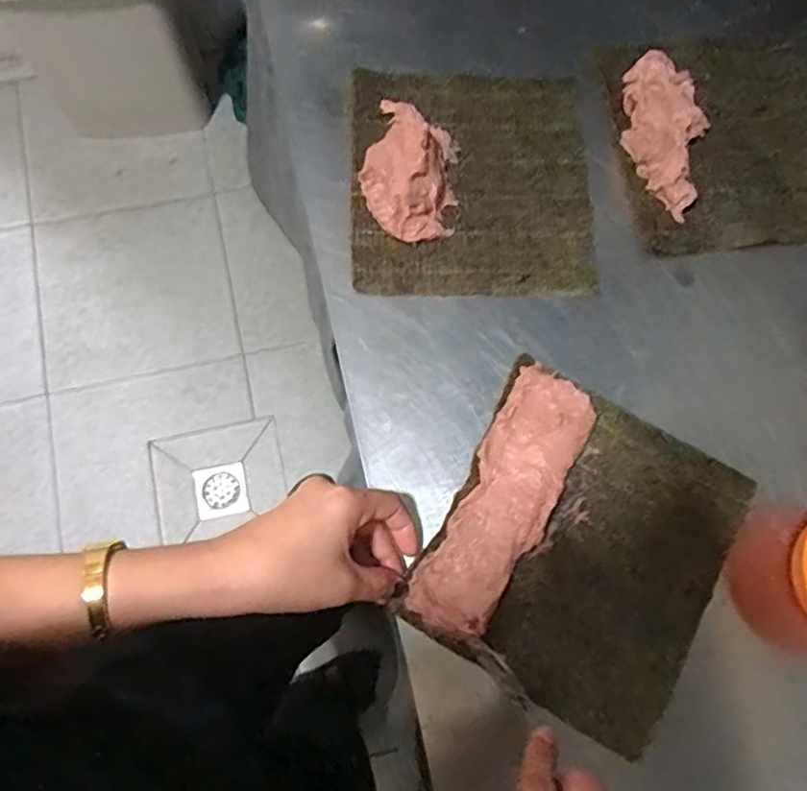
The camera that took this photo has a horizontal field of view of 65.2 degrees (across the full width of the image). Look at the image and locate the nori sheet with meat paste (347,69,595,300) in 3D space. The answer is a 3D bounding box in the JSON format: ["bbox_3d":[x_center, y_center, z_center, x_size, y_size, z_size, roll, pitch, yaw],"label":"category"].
[{"bbox_3d":[0.055,-0.176,0.487,0.183,0.032,0.197,0,74,-2],"label":"nori sheet with meat paste"}]

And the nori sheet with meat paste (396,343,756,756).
[{"bbox_3d":[0.119,0.099,0.419,0.178,0.019,0.201,29,75,6],"label":"nori sheet with meat paste"}]

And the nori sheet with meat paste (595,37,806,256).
[{"bbox_3d":[0.267,-0.214,0.507,0.181,0.028,0.194,-7,75,-4],"label":"nori sheet with meat paste"}]

